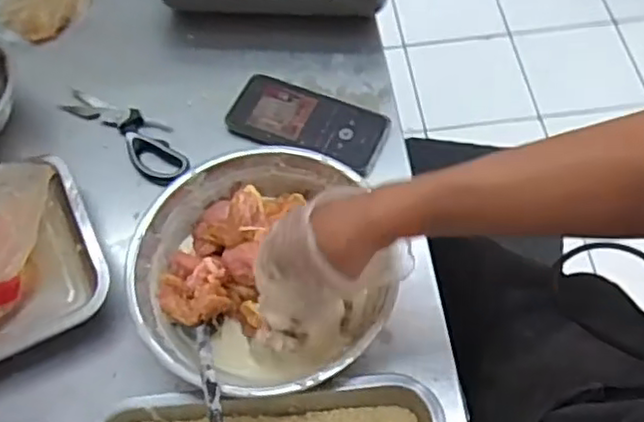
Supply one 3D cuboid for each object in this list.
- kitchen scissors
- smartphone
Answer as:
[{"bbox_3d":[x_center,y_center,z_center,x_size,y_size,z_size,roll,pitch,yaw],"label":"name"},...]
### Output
[{"bbox_3d":[-0.213,-0.091,0.745,0.179,0.012,0.060,38,68,22],"label":"kitchen scissors"},{"bbox_3d":[-0.017,-0.097,0.737,0.172,0.018,0.081,20,62,14],"label":"smartphone"}]

